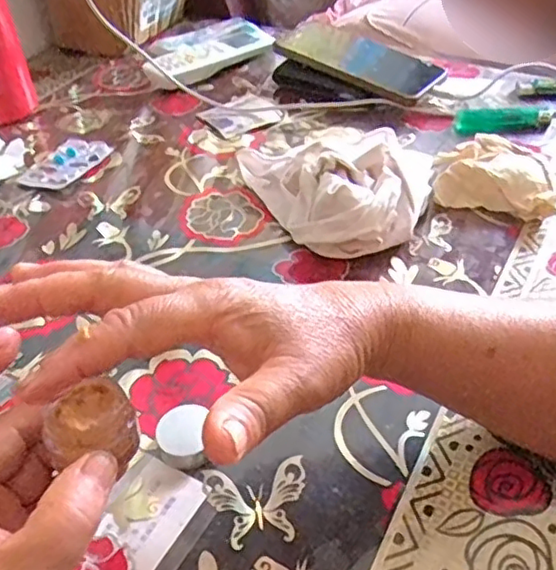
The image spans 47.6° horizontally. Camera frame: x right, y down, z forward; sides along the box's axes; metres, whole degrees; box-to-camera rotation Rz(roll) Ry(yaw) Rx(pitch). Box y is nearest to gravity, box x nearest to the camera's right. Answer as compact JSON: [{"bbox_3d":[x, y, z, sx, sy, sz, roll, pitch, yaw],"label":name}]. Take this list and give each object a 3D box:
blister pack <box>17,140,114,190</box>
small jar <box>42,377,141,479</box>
[{"bbox_3d":[-0.192,-0.111,0.575,0.052,0.004,0.080,19,47,22],"label":"blister pack"},{"bbox_3d":[-0.066,0.053,0.235,0.026,0.024,0.033,26,51,28],"label":"small jar"}]

